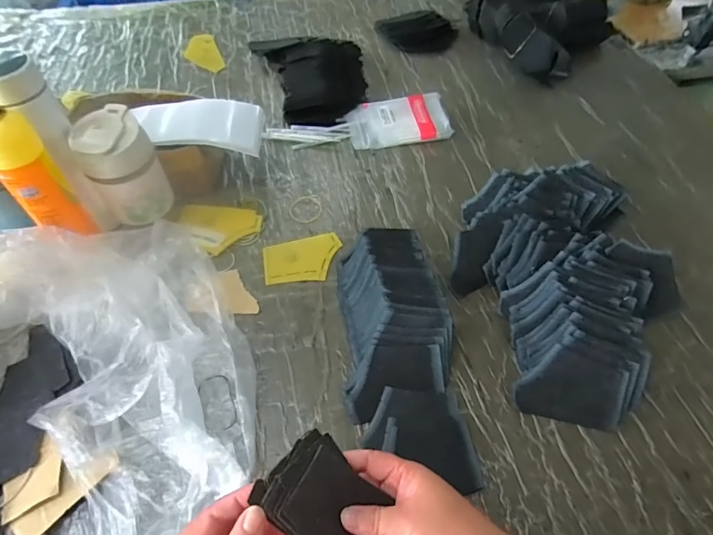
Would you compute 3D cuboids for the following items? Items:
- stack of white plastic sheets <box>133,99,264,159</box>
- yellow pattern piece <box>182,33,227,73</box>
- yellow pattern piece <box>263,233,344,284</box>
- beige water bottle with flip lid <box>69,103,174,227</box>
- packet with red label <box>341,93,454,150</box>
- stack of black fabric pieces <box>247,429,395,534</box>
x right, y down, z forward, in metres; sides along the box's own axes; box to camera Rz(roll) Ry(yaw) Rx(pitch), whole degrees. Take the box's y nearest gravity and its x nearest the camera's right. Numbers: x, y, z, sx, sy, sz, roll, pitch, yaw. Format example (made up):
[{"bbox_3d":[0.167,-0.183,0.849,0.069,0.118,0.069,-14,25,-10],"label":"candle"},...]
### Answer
[{"bbox_3d":[-0.217,-0.200,0.599,0.167,0.038,0.106,-8,55,-6],"label":"stack of white plastic sheets"},{"bbox_3d":[-0.314,-0.437,0.876,0.067,0.004,0.138,-19,60,-13],"label":"yellow pattern piece"},{"bbox_3d":[-0.071,-0.011,0.574,0.103,0.005,0.069,-10,55,-8],"label":"yellow pattern piece"},{"bbox_3d":[-0.285,-0.112,0.539,0.082,0.149,0.076,-28,59,-20],"label":"beige water bottle with flip lid"},{"bbox_3d":[0.070,-0.250,0.726,0.166,0.024,0.100,-7,54,-6],"label":"packet with red label"},{"bbox_3d":[-0.025,0.172,0.320,0.084,0.014,0.070,52,42,-8],"label":"stack of black fabric pieces"}]

